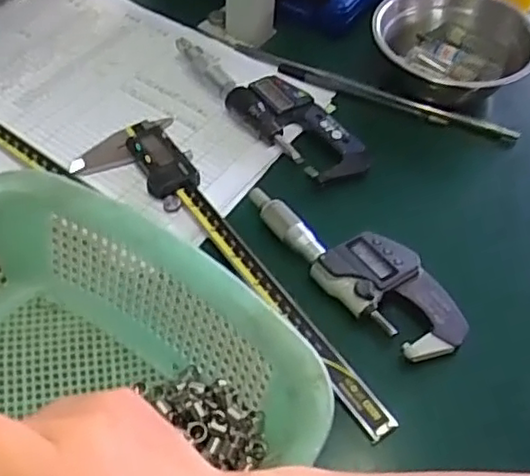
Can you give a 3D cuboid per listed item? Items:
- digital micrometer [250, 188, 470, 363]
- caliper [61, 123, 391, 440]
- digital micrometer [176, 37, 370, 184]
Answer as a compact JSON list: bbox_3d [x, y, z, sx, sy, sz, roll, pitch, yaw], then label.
[{"bbox_3d":[0.056,0.015,0.423,0.162,0.022,0.053,38,59,23],"label":"digital micrometer"},{"bbox_3d":[-0.023,0.015,0.420,0.068,0.011,0.282,-30,60,-25],"label":"caliper"},{"bbox_3d":[0.004,-0.103,0.510,0.185,0.023,0.053,39,59,23],"label":"digital micrometer"}]

